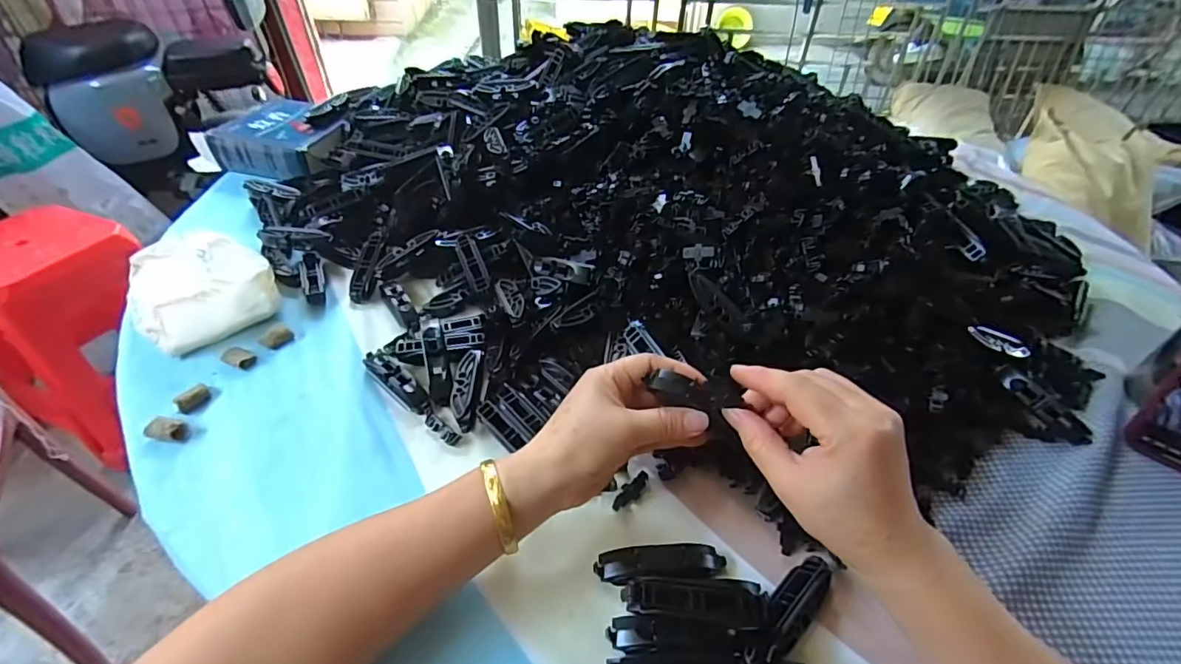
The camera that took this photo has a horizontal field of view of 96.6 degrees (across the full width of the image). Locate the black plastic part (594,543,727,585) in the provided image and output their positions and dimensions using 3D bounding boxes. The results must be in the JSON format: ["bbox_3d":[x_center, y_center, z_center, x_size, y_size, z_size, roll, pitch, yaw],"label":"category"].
[{"bbox_3d":[0.044,0.143,0.327,0.080,0.018,0.019,-3,44,-6],"label":"black plastic part"}]

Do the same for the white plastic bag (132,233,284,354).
[{"bbox_3d":[-0.368,-0.054,0.488,0.107,0.041,0.153,-31,53,-31],"label":"white plastic bag"}]

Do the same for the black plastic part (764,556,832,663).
[{"bbox_3d":[0.119,0.162,0.308,0.022,0.022,0.070,34,52,29],"label":"black plastic part"}]

